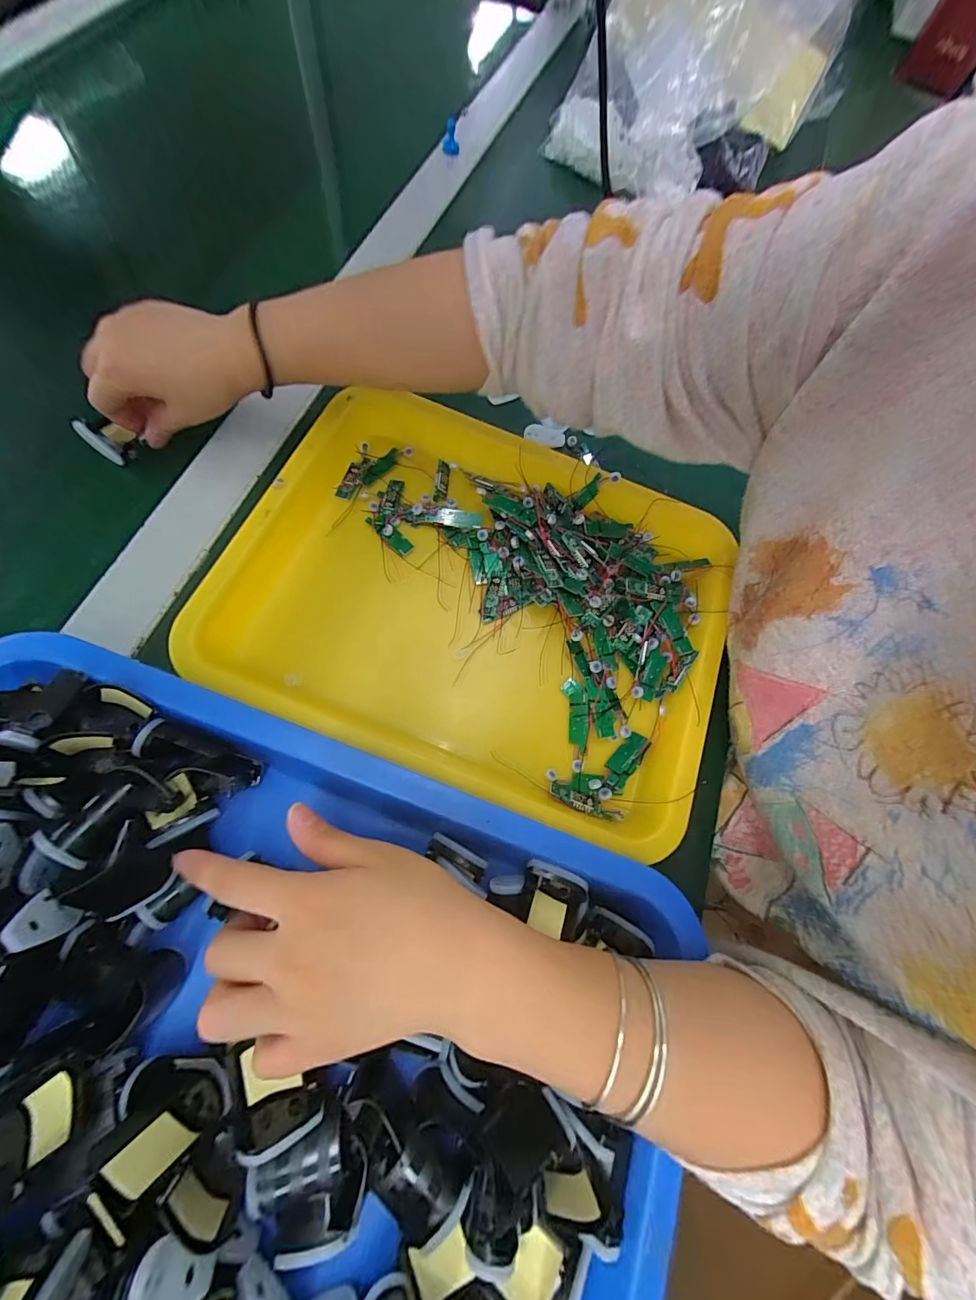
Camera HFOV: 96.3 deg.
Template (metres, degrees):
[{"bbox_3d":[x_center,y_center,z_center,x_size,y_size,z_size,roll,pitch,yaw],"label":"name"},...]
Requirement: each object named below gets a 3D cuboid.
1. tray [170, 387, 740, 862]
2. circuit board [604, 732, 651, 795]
[{"bbox_3d":[-0.011,-0.040,0.306,0.343,0.051,0.258,21,69,1],"label":"tray"},{"bbox_3d":[0.091,0.073,0.291,0.016,0.009,0.044,35,69,6],"label":"circuit board"}]

